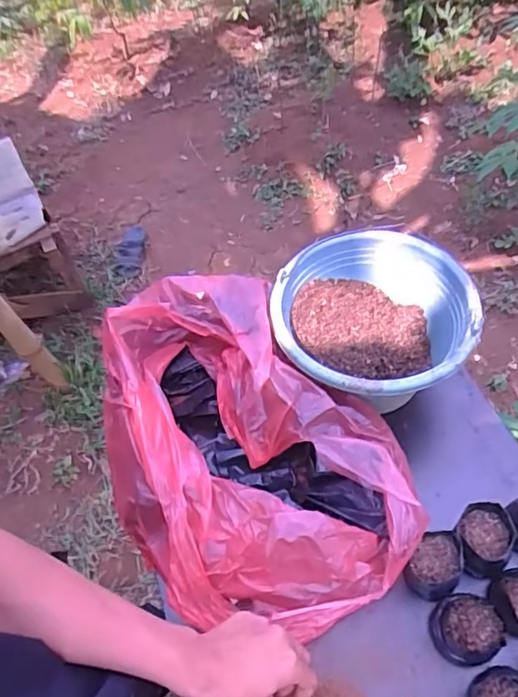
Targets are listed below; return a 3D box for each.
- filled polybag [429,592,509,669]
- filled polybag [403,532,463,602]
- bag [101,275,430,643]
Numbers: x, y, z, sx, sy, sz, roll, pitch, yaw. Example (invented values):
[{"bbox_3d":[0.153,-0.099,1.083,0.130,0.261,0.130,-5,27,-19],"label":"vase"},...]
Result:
[{"bbox_3d":[0.223,0.305,0.590,0.068,0.052,0.065,-2,58,3],"label":"filled polybag"},{"bbox_3d":[0.200,0.247,0.619,0.055,0.071,0.066,30,65,21],"label":"filled polybag"},{"bbox_3d":[-0.028,0.119,0.656,0.288,0.144,0.422,-33,61,-16],"label":"bag"}]

